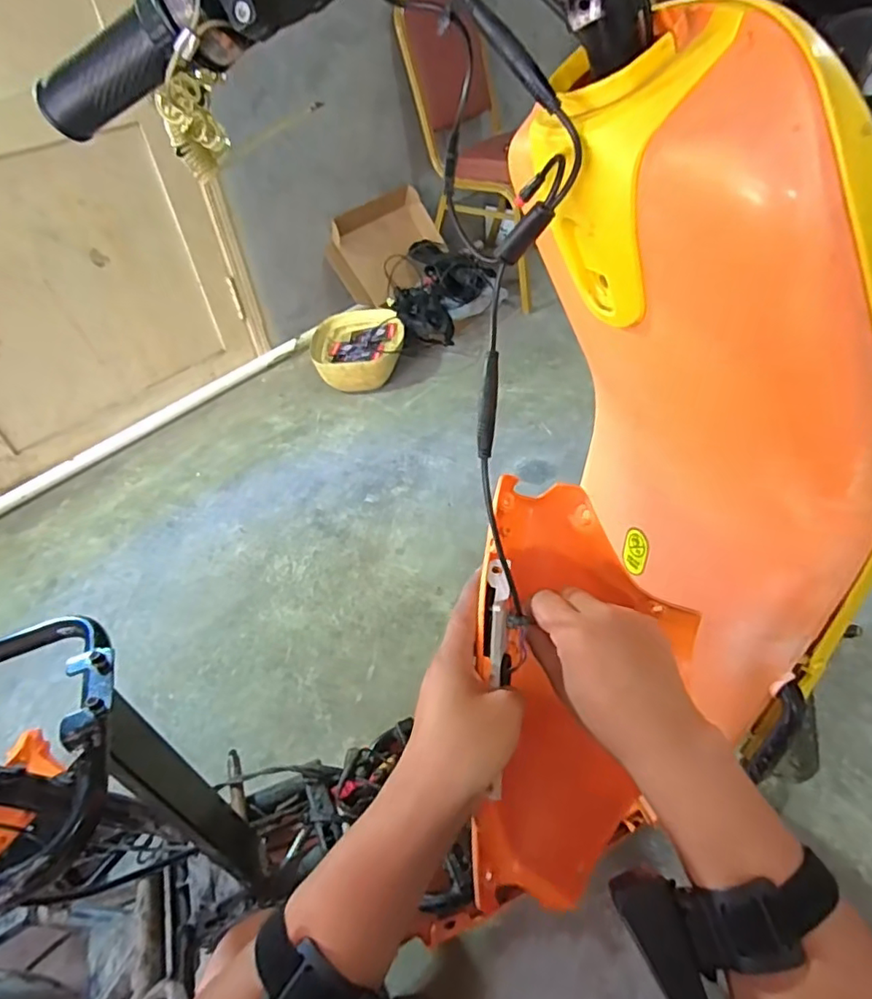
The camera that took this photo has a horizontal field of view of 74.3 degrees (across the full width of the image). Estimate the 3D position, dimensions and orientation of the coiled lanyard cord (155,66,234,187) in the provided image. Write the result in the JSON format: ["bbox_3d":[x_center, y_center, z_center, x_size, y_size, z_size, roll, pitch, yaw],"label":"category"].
[{"bbox_3d":[-0.169,-0.268,0.414,0.046,0.064,0.028,-20,45,-13],"label":"coiled lanyard cord"}]

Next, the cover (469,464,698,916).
[{"bbox_3d":[0.109,0.135,0.419,0.151,0.084,0.296,3,78,10],"label":"cover"}]

